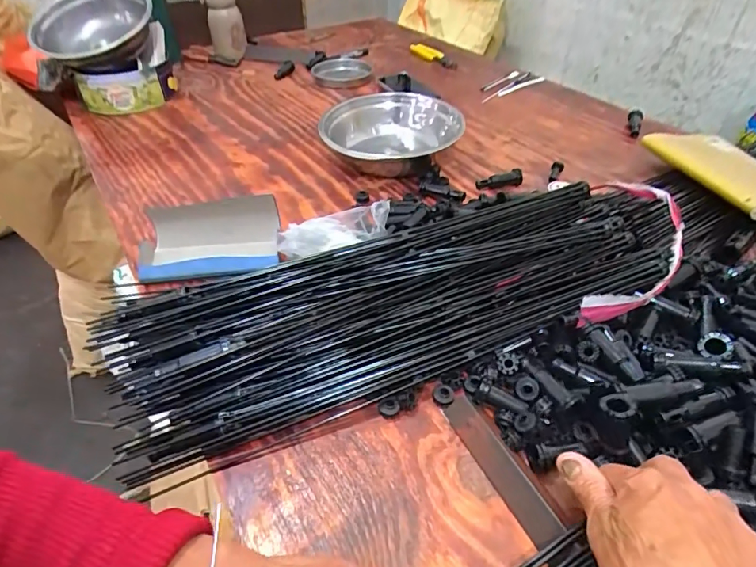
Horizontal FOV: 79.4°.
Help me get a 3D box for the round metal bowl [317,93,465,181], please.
[{"bbox_3d":[0.022,-0.235,0.732,0.220,0.068,0.180,22,50,24],"label":"round metal bowl"}]

